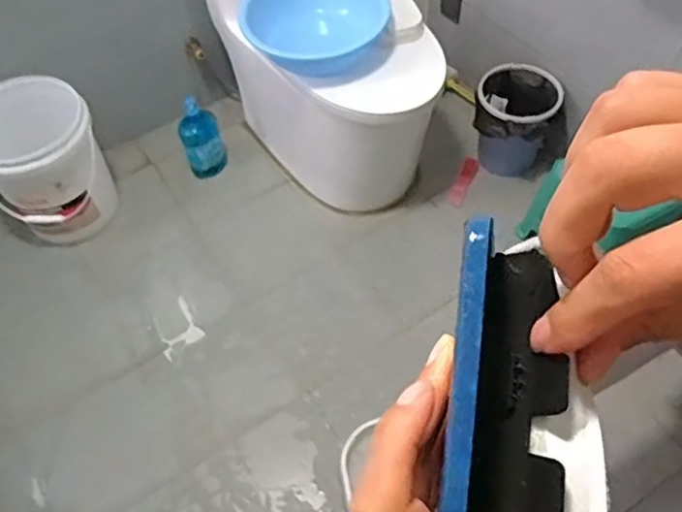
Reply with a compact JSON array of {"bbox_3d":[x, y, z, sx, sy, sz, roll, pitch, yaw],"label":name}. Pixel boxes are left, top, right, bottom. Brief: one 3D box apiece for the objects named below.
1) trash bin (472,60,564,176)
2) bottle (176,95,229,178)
[{"bbox_3d":[0.451,-0.348,1.664,0.191,0.238,0.206,-1,54,1],"label":"trash bin"},{"bbox_3d":[-0.363,-0.300,1.655,0.101,0.224,0.100,-1,54,1],"label":"bottle"}]

